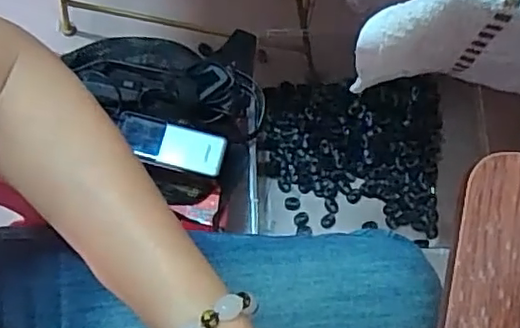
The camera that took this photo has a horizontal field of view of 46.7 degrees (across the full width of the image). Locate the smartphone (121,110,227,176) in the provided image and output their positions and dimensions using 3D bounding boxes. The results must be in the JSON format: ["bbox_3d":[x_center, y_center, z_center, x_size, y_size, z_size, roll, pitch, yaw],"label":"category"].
[{"bbox_3d":[-0.102,-0.022,0.692,0.120,0.005,0.054,13,87,-5],"label":"smartphone"}]

